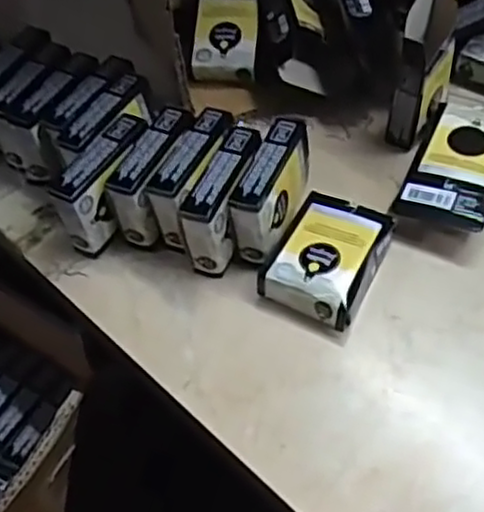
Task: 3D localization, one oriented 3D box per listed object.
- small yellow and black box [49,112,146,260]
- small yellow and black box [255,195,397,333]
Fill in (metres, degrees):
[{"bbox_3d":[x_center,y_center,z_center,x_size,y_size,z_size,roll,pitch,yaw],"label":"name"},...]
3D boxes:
[{"bbox_3d":[-0.081,-0.043,0.434,0.024,0.053,0.072,18,57,19],"label":"small yellow and black box"},{"bbox_3d":[0.048,0.002,0.413,0.055,0.022,0.075,20,58,21],"label":"small yellow and black box"}]

